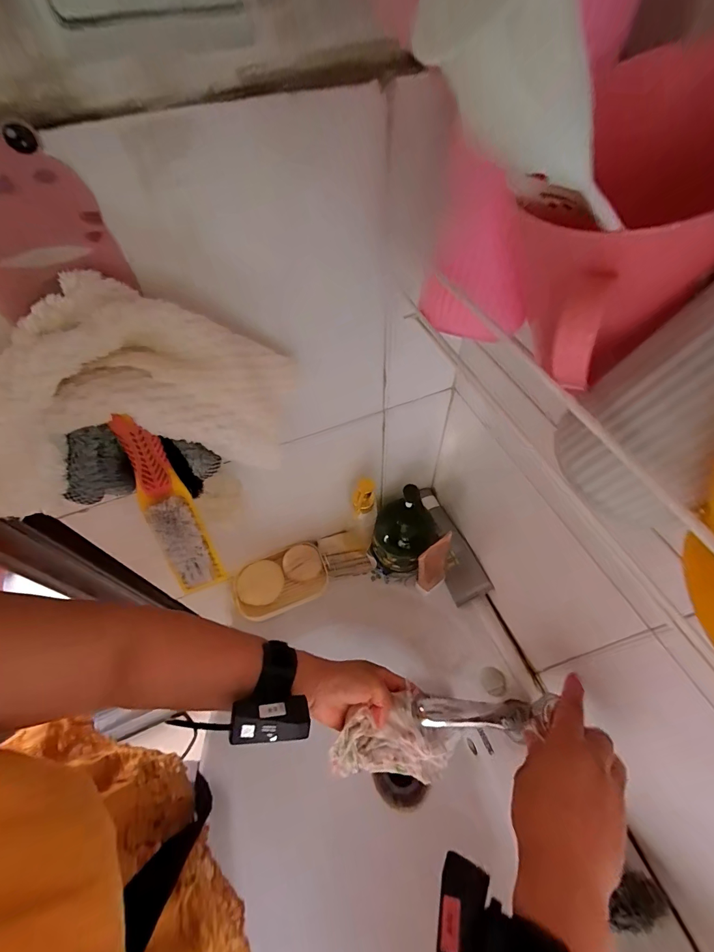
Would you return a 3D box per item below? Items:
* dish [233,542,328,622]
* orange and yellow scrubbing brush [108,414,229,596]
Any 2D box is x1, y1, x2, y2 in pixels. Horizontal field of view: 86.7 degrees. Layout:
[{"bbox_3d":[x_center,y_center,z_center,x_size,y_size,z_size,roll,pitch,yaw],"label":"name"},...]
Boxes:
[{"bbox_3d":[-0.109,0.152,0.546,0.129,0.024,0.081,-21,57,-11],"label":"dish"},{"bbox_3d":[-0.131,0.025,0.264,0.033,0.138,0.028,-21,17,-11],"label":"orange and yellow scrubbing brush"}]

